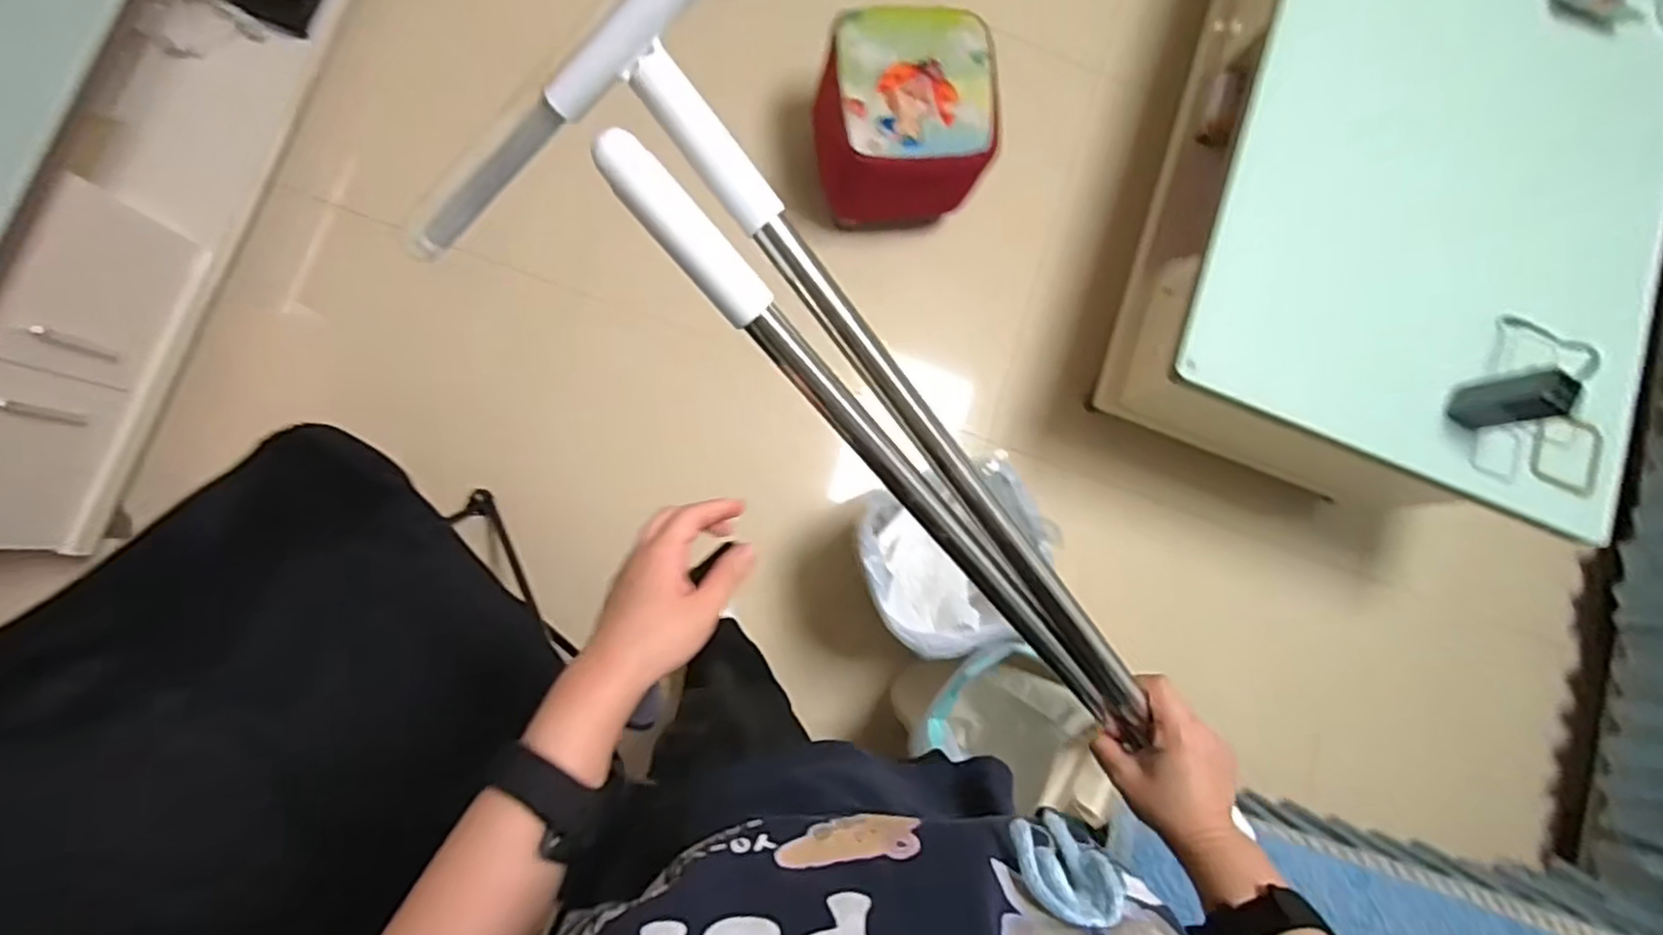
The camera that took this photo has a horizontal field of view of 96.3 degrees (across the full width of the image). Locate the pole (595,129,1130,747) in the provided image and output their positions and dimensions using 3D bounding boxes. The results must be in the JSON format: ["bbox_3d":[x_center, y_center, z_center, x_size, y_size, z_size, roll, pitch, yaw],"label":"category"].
[{"bbox_3d":[0.043,0.010,0.447,0.024,0.017,0.484,-45,110,-9],"label":"pole"}]

